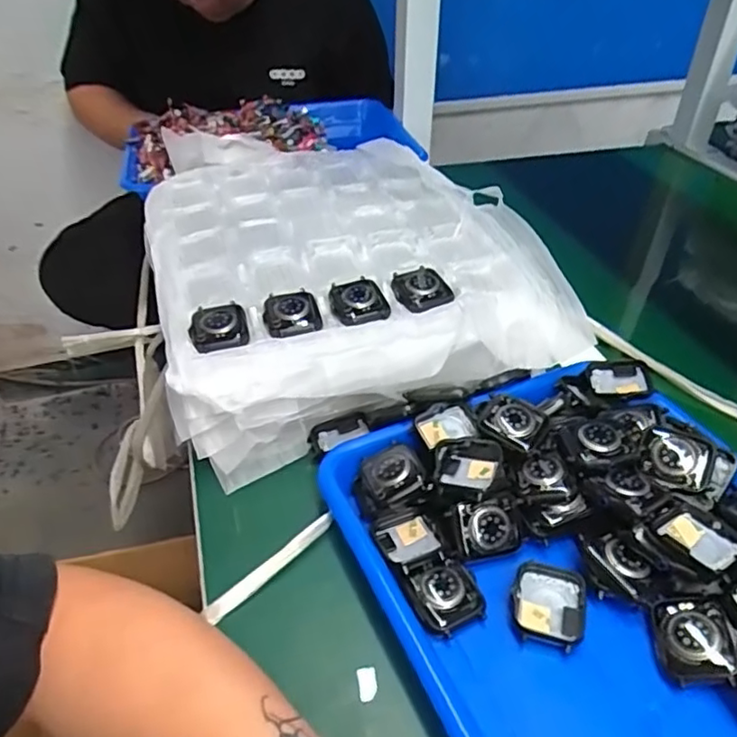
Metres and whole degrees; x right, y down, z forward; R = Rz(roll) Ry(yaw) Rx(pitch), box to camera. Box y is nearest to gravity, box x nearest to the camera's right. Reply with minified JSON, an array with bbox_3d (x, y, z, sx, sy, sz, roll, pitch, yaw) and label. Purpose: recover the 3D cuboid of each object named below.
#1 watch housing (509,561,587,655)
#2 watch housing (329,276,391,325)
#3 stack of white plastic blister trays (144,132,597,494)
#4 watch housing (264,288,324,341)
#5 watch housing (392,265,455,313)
[{"bbox_3d":[0.098,0.129,0.338,0.039,0.010,0.043,13,41,16],"label":"watch housing"},{"bbox_3d":[-0.007,-0.050,0.453,0.040,0.009,0.050,-9,40,-10],"label":"watch housing"},{"bbox_3d":[-0.039,-0.102,0.568,0.300,0.106,0.400,-13,41,-14],"label":"stack of white plastic blister trays"},{"bbox_3d":[-0.055,-0.040,0.441,0.039,0.009,0.049,-7,40,-7],"label":"watch housing"},{"bbox_3d":[0.041,-0.060,0.460,0.041,0.007,0.049,-12,41,-13],"label":"watch housing"}]

